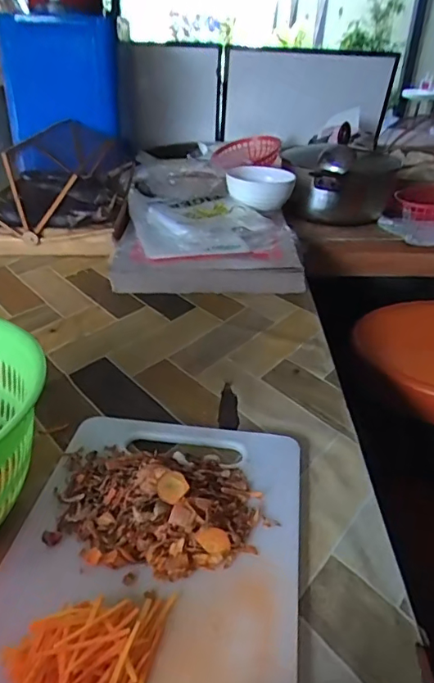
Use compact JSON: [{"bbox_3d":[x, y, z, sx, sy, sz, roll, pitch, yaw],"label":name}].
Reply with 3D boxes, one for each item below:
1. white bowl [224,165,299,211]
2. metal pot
[{"bbox_3d":[0.081,-0.289,0.962,0.120,0.054,0.120,5,30,3],"label":"white bowl"},{"bbox_3d":[0.231,-0.314,1.000,0.191,0.133,0.177,2,30,-1],"label":"metal pot"}]

